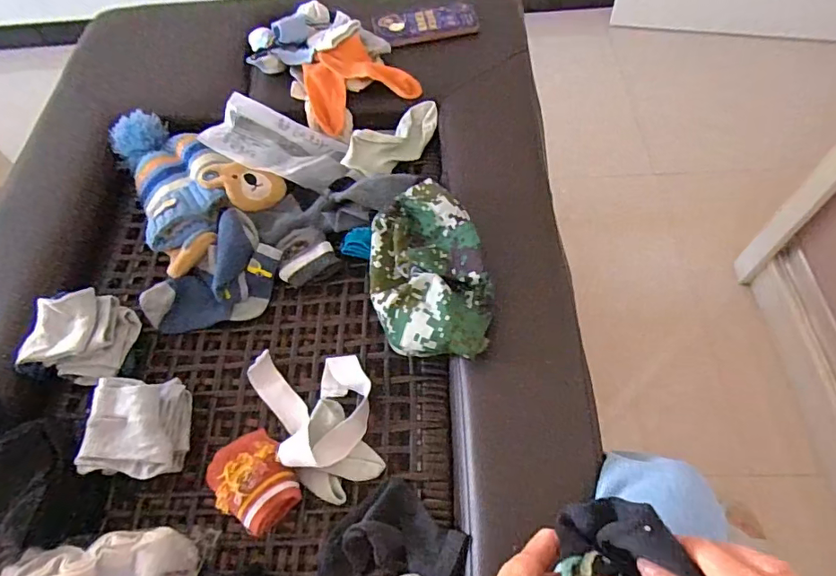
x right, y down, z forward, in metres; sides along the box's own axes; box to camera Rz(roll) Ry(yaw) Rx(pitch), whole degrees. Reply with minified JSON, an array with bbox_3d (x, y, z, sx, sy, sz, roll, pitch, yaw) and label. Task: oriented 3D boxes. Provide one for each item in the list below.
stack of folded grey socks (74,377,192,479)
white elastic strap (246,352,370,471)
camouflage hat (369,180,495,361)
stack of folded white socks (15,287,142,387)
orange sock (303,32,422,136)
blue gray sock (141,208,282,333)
[{"bbox_3d":[-0.300,0.150,0.545,0.095,0.068,0.110,-1,60,3],"label":"stack of folded grey socks"},{"bbox_3d":[-0.115,0.120,0.566,0.115,0.042,0.149,-30,62,-13],"label":"white elastic strap"},{"bbox_3d":[0.007,-0.022,0.573,0.132,0.060,0.225,-13,60,-3],"label":"camouflage hat"},{"bbox_3d":[-0.397,0.058,0.591,0.105,0.055,0.108,28,81,-14],"label":"stack of folded white socks"},{"bbox_3d":[-0.088,-0.306,0.753,0.157,0.072,0.112,-19,61,-7],"label":"orange sock"},{"bbox_3d":[-0.254,-0.004,0.642,0.107,0.064,0.174,35,68,21],"label":"blue gray sock"}]

